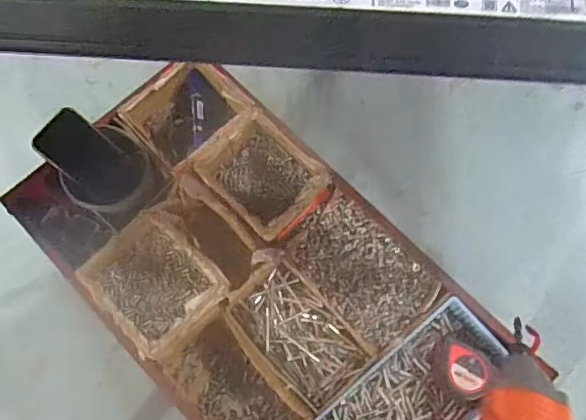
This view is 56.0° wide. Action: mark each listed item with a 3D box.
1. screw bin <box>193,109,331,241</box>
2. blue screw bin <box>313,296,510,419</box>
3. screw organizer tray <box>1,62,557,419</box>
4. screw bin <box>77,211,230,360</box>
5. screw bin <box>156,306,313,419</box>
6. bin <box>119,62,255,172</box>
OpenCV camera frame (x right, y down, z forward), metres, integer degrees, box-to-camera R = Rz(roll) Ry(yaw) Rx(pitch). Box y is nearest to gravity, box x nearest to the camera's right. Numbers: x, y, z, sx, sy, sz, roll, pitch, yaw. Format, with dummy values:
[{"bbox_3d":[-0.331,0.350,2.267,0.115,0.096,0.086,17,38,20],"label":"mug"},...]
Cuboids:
[{"bbox_3d":[-0.042,-0.045,0.766,0.127,0.062,0.162,-43,77,-11],"label":"screw bin"},{"bbox_3d":[0.127,0.248,0.663,0.300,0.054,0.125,-39,76,-10],"label":"blue screw bin"},{"bbox_3d":[-0.038,0.094,0.707,0.350,0.089,0.663,-43,77,-11],"label":"screw organizer tray"},{"bbox_3d":[-0.180,0.091,0.720,0.138,0.057,0.159,-41,76,-10],"label":"screw bin"},{"bbox_3d":[-0.073,0.227,0.691,0.109,0.058,0.174,-40,76,-10],"label":"screw bin"},{"bbox_3d":[-0.154,-0.138,0.792,0.144,0.062,0.135,-43,77,-11],"label":"bin"}]

